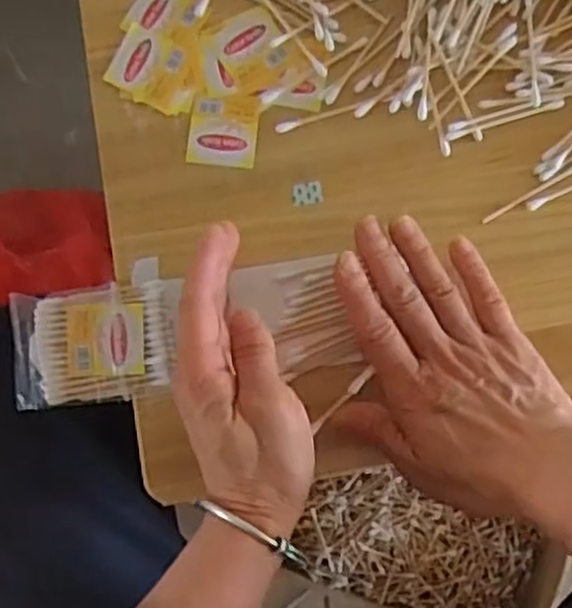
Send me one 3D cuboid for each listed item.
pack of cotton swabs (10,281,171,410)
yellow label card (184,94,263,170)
[{"bbox_3d":[-0.112,0.023,0.437,0.090,0.011,0.065,-5,80,0],"label":"pack of cotton swabs"},{"bbox_3d":[-0.037,-0.103,0.459,0.040,0.004,0.042,6,81,2],"label":"yellow label card"}]

